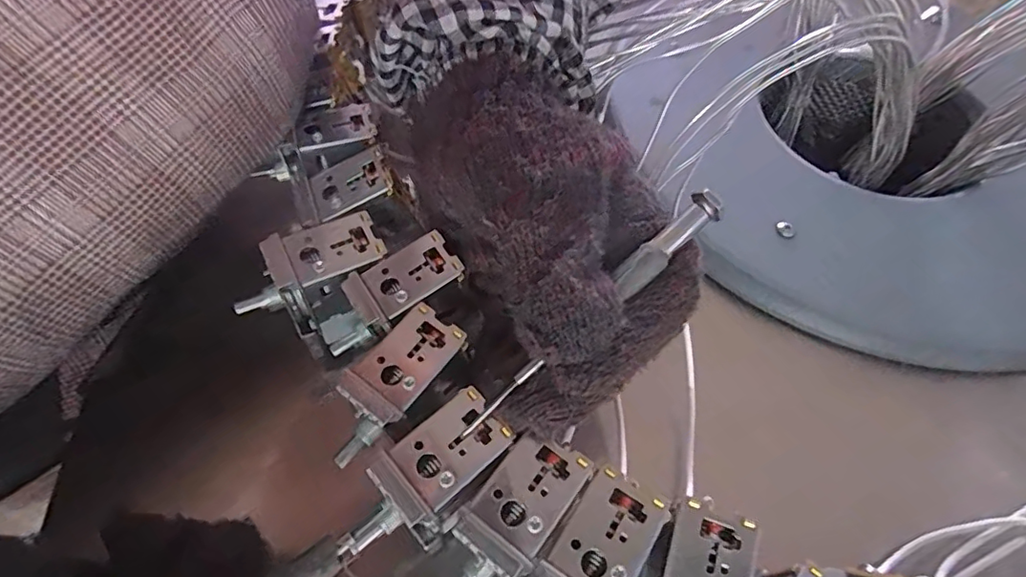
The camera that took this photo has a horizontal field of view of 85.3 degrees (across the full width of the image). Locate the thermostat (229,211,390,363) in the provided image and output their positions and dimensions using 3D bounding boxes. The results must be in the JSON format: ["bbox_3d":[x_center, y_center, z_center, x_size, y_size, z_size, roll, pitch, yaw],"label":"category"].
[{"bbox_3d":[-0.073,0.000,0.207,0.052,0.043,0.021,-25,61,-18],"label":"thermostat"}]

